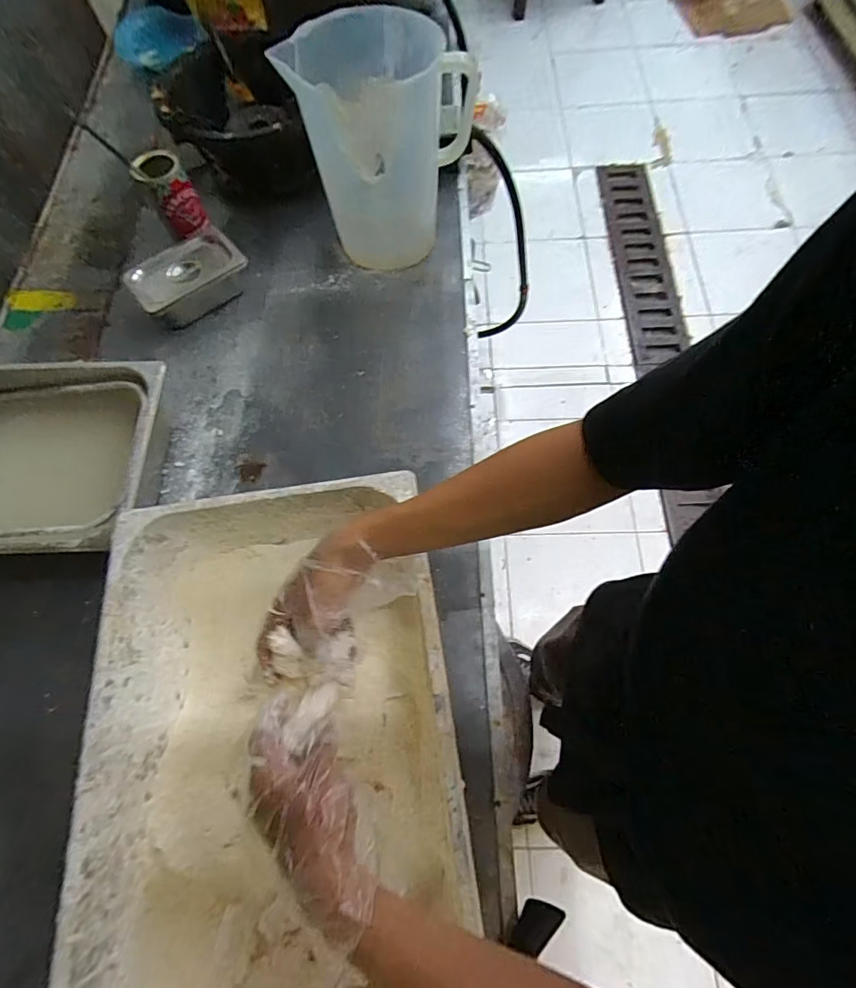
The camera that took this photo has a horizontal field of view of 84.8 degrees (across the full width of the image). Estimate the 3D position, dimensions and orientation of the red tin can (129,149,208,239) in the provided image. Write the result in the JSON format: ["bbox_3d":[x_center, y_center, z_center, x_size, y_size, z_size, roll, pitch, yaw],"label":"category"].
[{"bbox_3d":[-0.414,-0.484,0.761,0.069,0.099,0.069,-1,69,1],"label":"red tin can"}]

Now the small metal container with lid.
[{"bbox_3d":[-0.391,-0.352,0.777,0.173,0.068,0.109,-43,72,-14],"label":"small metal container with lid"}]

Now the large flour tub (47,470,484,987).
[{"bbox_3d":[-0.141,0.262,0.462,0.308,0.139,0.523,-8,65,0],"label":"large flour tub"}]

